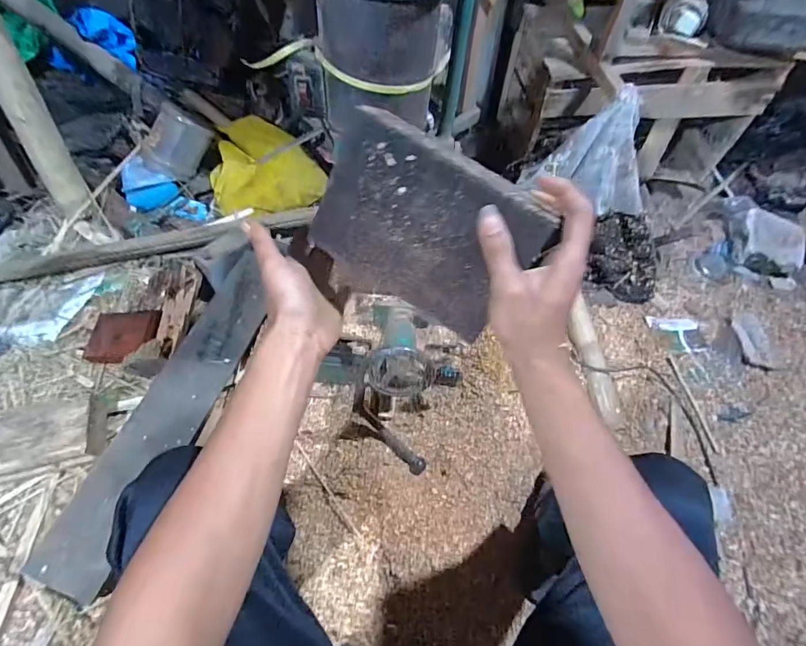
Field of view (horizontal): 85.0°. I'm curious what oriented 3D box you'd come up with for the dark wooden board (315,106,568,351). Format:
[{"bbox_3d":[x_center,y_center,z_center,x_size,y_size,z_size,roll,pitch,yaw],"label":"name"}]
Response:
[{"bbox_3d":[0.014,-0.073,0.367,0.174,0.137,0.010,30,29,5],"label":"dark wooden board"}]

